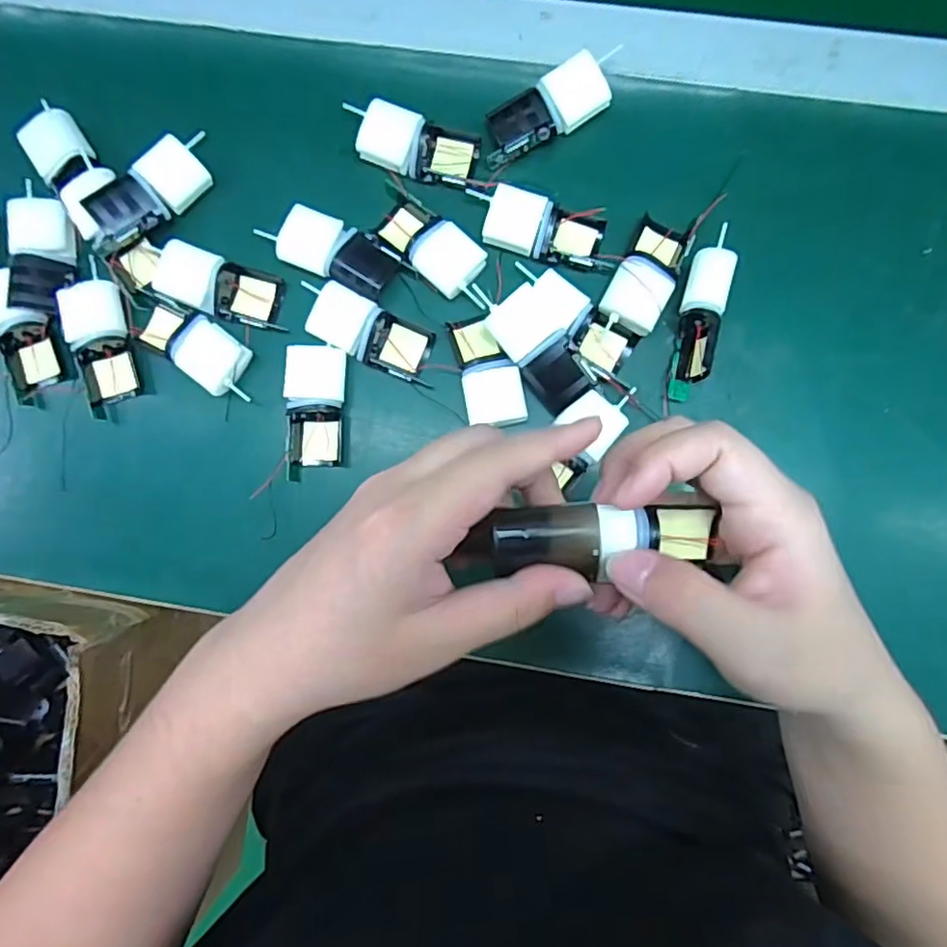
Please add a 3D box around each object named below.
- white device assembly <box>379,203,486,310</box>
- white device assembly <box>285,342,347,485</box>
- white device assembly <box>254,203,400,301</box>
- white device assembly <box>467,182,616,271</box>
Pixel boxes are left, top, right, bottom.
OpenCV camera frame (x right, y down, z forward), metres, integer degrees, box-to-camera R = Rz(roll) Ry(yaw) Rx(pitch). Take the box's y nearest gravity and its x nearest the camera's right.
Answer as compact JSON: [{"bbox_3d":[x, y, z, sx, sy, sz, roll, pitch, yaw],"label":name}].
[{"bbox_3d":[-0.025,-0.145,0.398,0.082,0.015,0.038,37,89,4],"label":"white device assembly"},{"bbox_3d":[-0.103,-0.040,0.398,0.036,0.014,0.084,1,87,3],"label":"white device assembly"},{"bbox_3d":[-0.092,-0.146,0.400,0.085,0.019,0.038,24,88,4],"label":"white device assembly"},{"bbox_3d":[0.044,-0.159,0.399,0.093,0.019,0.041,10,88,3],"label":"white device assembly"}]

